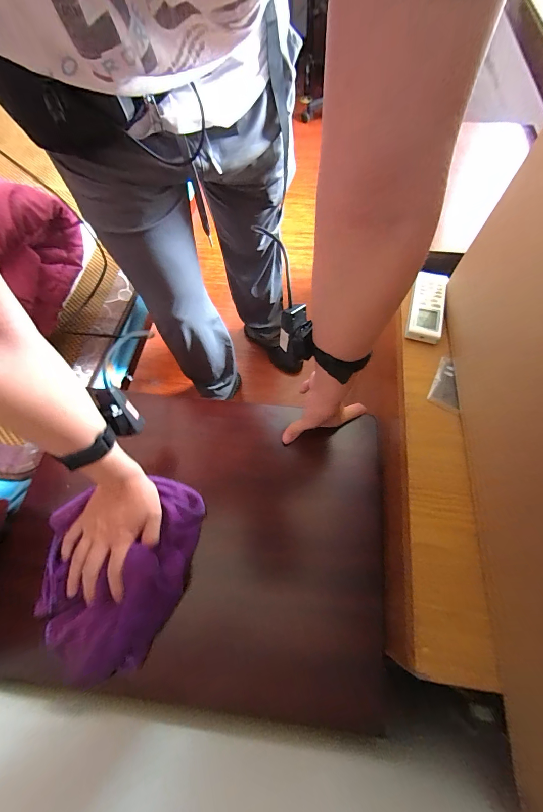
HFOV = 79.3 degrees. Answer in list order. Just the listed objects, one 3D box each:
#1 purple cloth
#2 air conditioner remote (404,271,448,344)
[{"bbox_3d":[-0.206,0.211,0.429,0.194,0.023,0.238,6,64,5],"label":"purple cloth"},{"bbox_3d":[0.229,-0.147,0.488,0.048,0.025,0.122,15,65,9],"label":"air conditioner remote"}]

